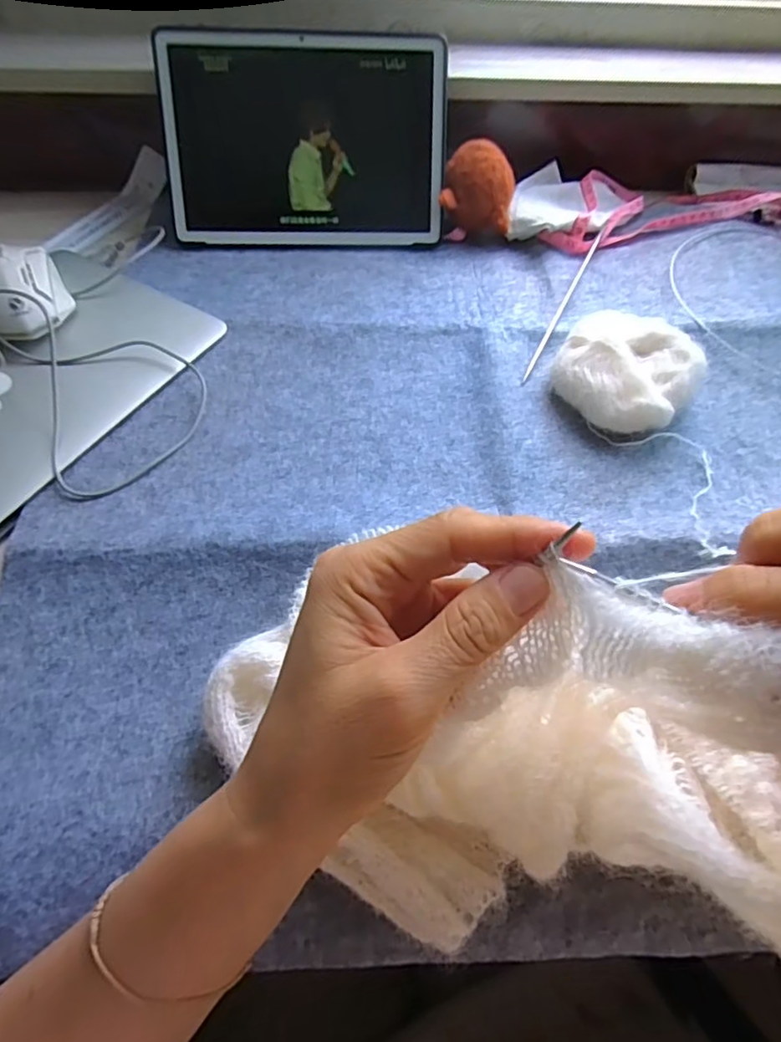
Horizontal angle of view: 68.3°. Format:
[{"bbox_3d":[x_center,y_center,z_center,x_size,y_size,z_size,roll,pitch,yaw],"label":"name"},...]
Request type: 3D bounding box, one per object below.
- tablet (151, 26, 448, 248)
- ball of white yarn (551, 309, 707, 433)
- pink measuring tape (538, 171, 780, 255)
[{"bbox_3d":[-0.073,-0.328,0.500,0.238,0.159,0.008,-1,20,-3],"label":"tablet"},{"bbox_3d":[0.170,-0.108,0.419,0.092,0.041,0.093,1,57,-2],"label":"ball of white yarn"},{"bbox_3d":[0.279,-0.304,0.558,0.279,0.025,0.105,-6,58,-6],"label":"pink measuring tape"}]

